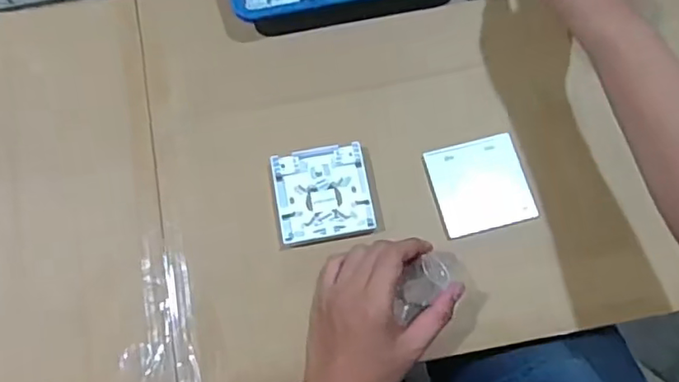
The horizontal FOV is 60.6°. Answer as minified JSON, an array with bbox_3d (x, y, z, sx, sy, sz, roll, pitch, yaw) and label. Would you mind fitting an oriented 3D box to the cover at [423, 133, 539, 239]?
[{"bbox_3d":[0.135,-0.006,0.558,0.089,0.006,0.087,-14,74,-4],"label":"cover"}]

